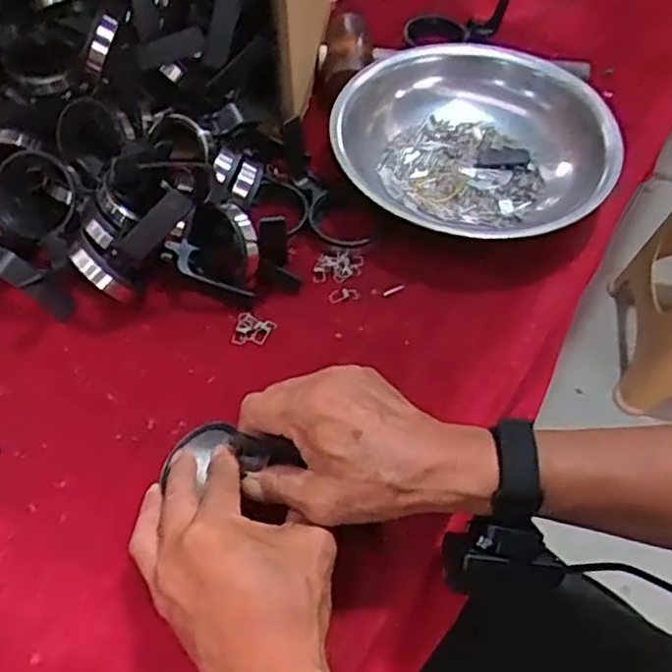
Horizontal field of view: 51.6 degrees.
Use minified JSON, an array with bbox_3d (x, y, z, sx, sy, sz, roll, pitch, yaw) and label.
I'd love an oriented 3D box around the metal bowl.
[{"bbox_3d":[0.129,-0.178,0.627,0.225,0.067,0.225,1,56,-2],"label":"metal bowl"}]

